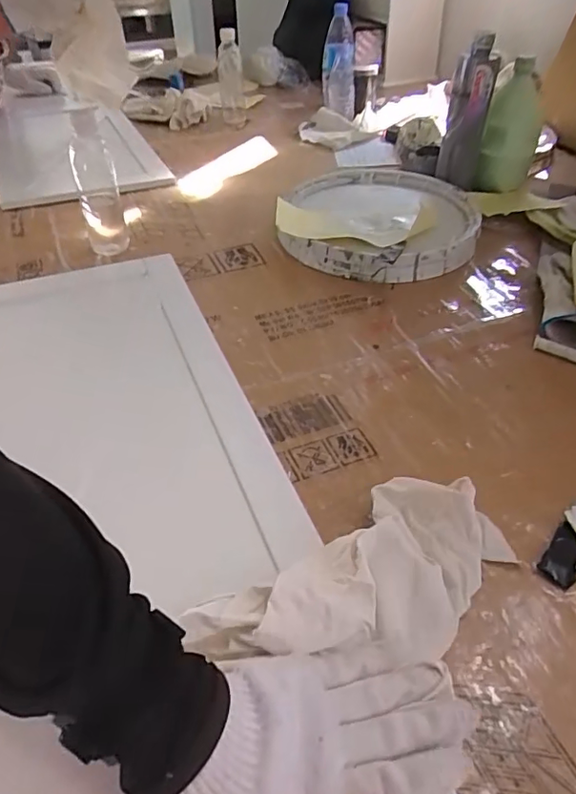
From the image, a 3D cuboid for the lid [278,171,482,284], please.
[{"bbox_3d":[0.137,-0.262,0.812,0.283,0.044,0.284,-1,43,1],"label":"lid"}]

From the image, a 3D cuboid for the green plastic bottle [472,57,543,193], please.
[{"bbox_3d":[0.361,-0.431,0.858,0.082,0.173,0.065,12,45,15],"label":"green plastic bottle"}]

